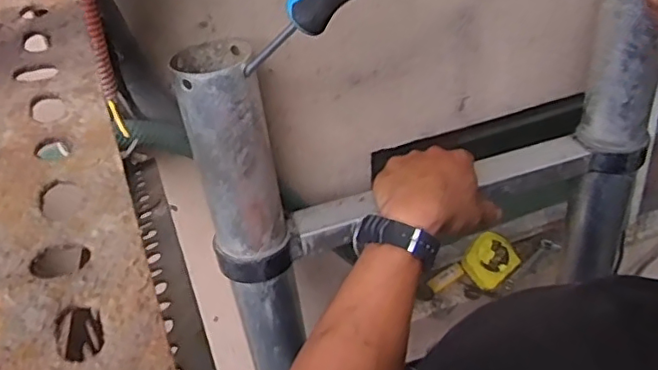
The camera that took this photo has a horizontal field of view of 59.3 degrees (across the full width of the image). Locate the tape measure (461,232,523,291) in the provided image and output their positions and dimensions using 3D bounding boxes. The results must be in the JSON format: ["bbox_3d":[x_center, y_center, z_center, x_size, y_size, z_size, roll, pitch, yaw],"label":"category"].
[{"bbox_3d":[0.260,0.125,0.926,0.079,0.037,0.065,-33,72,-12],"label":"tape measure"}]

